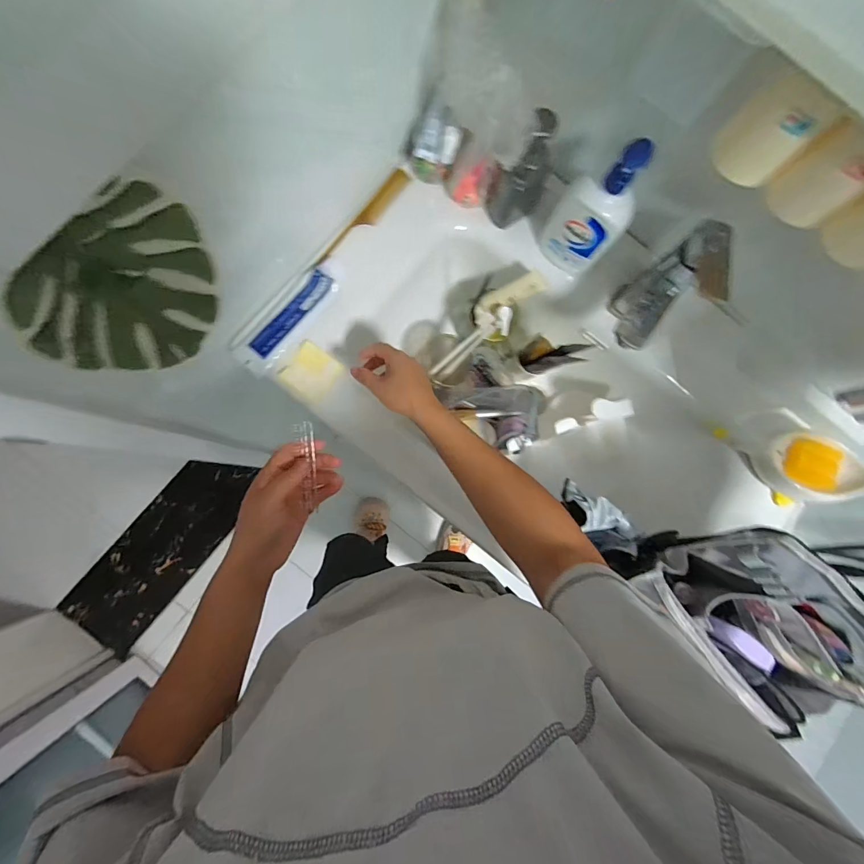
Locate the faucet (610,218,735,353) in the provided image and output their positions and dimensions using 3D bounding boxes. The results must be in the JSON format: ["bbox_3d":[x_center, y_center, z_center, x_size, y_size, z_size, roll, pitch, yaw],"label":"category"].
[{"bbox_3d":[0.283,-0.169,0.477,0.114,0.114,0.083,-35,87,-9],"label":"faucet"}]

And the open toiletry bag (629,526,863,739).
[{"bbox_3d":[0.372,0.222,0.432,0.123,0.157,0.230,-44,89,-10],"label":"open toiletry bag"}]

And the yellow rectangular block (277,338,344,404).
[{"bbox_3d":[-0.168,-0.082,0.544,0.062,0.004,0.067,36,86,-18],"label":"yellow rectangular block"}]

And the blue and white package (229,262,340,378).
[{"bbox_3d":[-0.201,-0.160,0.538,0.069,0.028,0.173,39,80,0],"label":"blue and white package"}]

